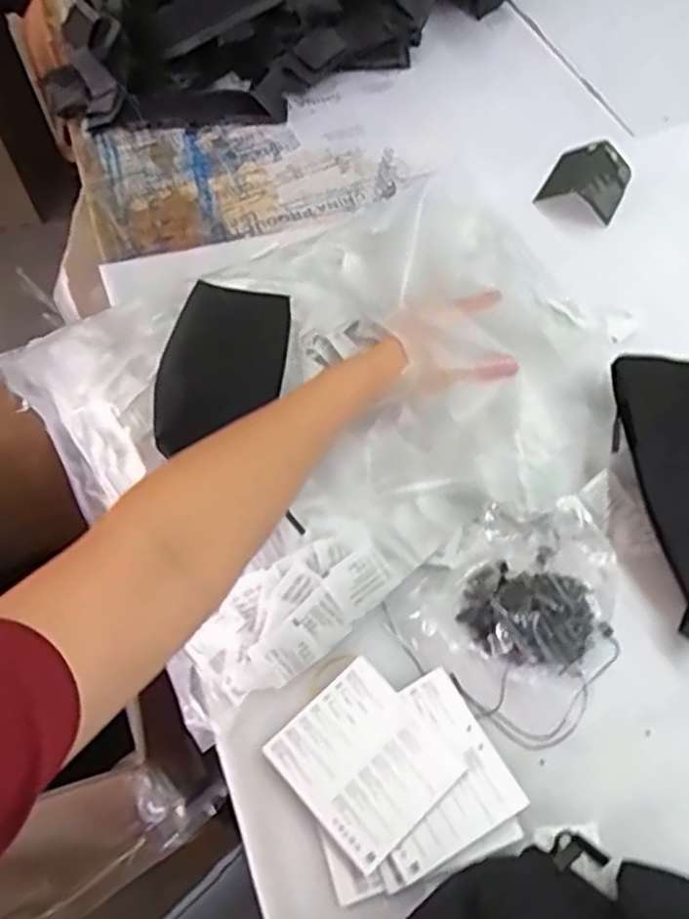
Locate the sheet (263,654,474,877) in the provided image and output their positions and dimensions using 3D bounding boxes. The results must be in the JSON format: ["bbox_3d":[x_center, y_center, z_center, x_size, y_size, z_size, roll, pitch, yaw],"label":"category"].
[{"bbox_3d":[0.013,0.193,0.475,0.089,0.004,0.098,-39,64,-19],"label":"sheet"}]

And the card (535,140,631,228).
[{"bbox_3d":[0.252,-0.292,0.765,0.078,0.022,0.091,22,61,17],"label":"card"}]

